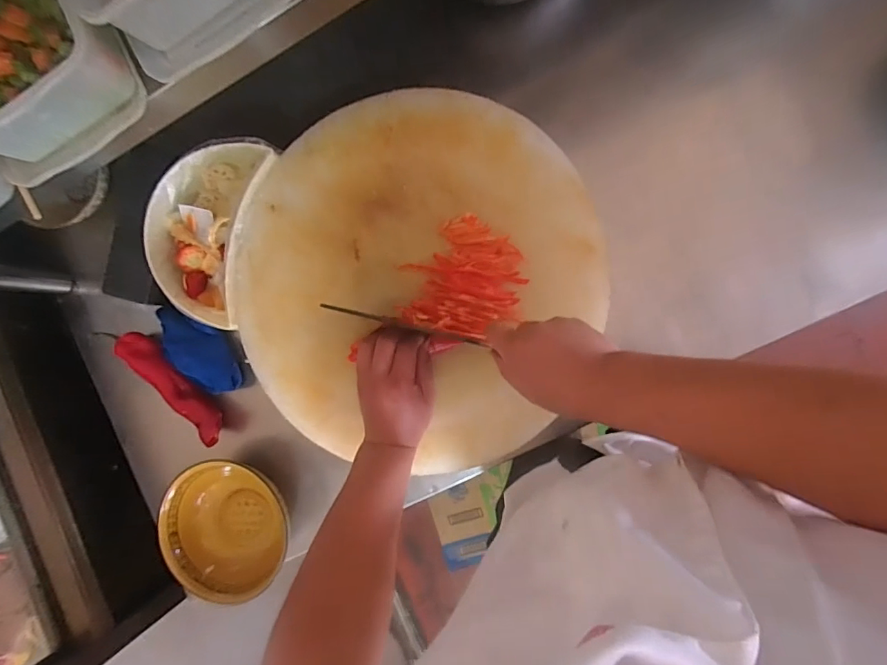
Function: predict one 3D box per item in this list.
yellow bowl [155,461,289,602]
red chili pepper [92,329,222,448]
[{"bbox_3d":[-0.294,0.267,0.662,0.176,0.071,0.178,0,90,10],"label":"yellow bowl"},{"bbox_3d":[-0.394,0.066,0.680,0.226,0.034,0.045,39,96,7],"label":"red chili pepper"}]

